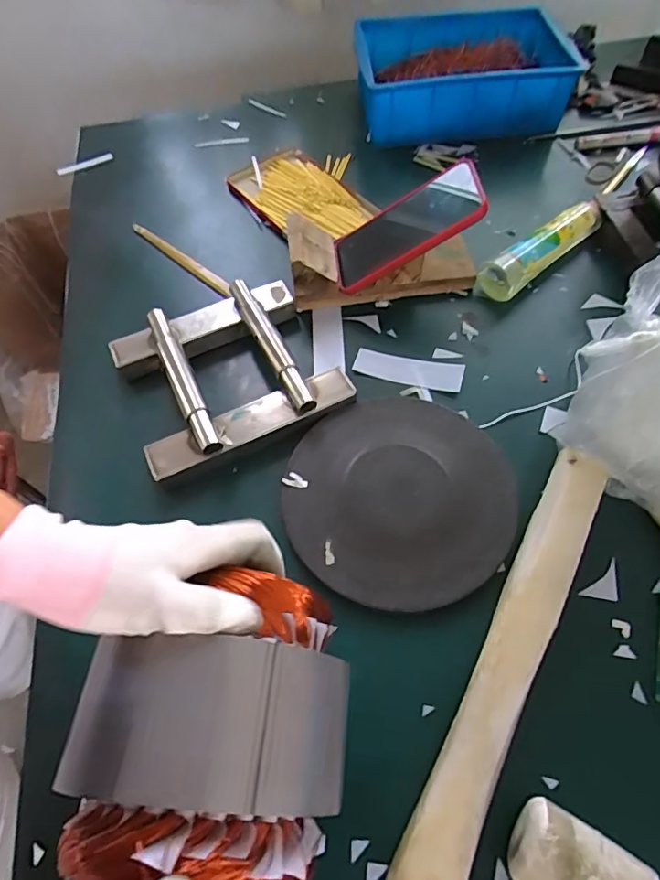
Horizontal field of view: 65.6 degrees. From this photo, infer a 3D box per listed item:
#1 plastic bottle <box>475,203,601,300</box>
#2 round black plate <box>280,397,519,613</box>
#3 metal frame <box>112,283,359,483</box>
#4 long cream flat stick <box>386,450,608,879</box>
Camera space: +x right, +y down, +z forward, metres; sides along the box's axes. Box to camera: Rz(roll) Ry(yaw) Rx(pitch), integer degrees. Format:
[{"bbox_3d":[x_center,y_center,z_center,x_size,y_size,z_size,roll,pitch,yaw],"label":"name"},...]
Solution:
[{"bbox_3d":[0.249,-0.220,0.592,0.189,0.042,0.046,-35,64,-20],"label":"plastic bottle"},{"bbox_3d":[0.059,0.046,0.445,0.189,0.009,0.191,0,58,1],"label":"round black plate"},{"bbox_3d":[-0.103,-0.073,0.506,0.198,0.037,0.180,-23,60,-13],"label":"metal frame"},{"bbox_3d":[0.129,0.142,0.355,0.040,0.014,0.322,20,61,26],"label":"long cream flat stick"}]

